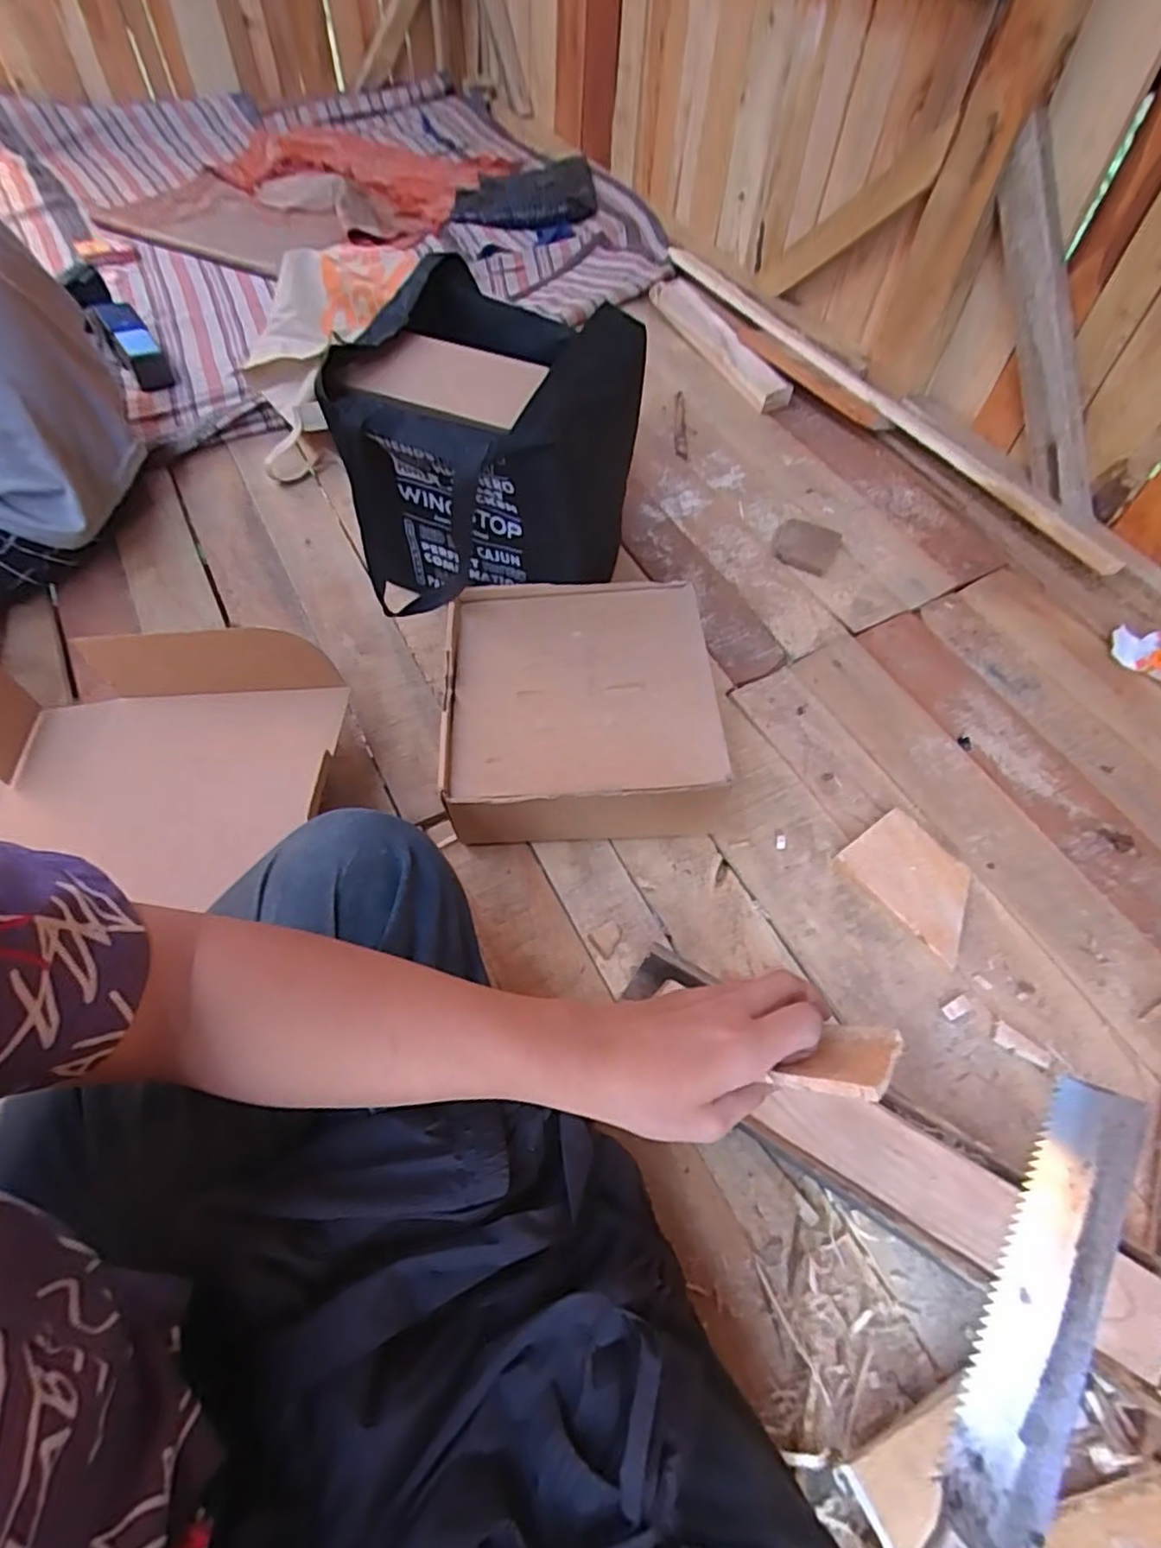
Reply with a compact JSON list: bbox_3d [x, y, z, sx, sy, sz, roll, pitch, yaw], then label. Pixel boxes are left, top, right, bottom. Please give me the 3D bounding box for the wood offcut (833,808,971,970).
[{"bbox_3d":[0.327,0.104,0.637,0.089,0.017,0.128,-34,66,-20],"label":"wood offcut"}]

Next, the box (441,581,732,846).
[{"bbox_3d":[-0.002,-0.069,0.676,0.254,0.106,0.262,-2,60,-3],"label":"box"}]

